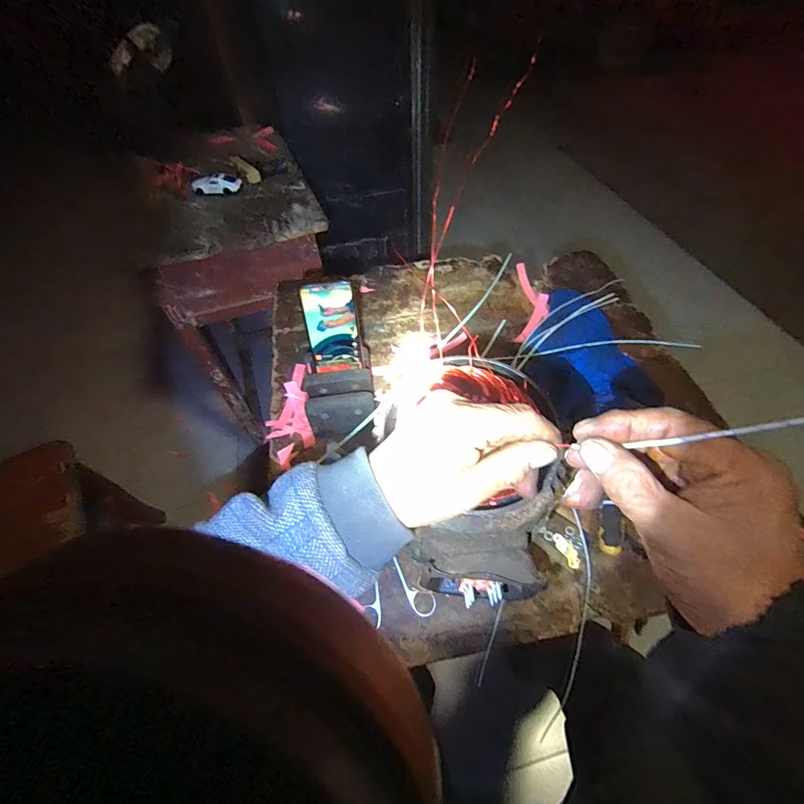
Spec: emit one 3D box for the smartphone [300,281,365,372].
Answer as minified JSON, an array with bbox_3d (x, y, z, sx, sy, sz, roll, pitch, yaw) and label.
[{"bbox_3d":[-0.103,-0.109,0.574,0.075,0.136,0.008,-4,34,-5],"label":"smartphone"}]

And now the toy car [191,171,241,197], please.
[{"bbox_3d":[-0.392,-0.461,0.806,0.094,0.031,0.037,-8,55,-4],"label":"toy car"}]

